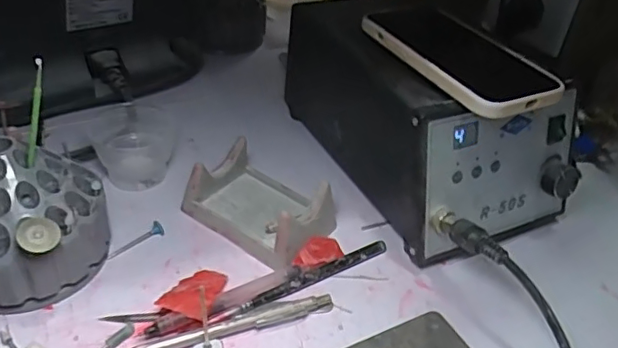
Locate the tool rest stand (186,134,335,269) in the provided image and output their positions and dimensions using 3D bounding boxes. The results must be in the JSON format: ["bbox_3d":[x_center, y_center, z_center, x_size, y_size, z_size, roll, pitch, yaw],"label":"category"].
[{"bbox_3d":[-0.034,0.018,0.408,0.094,0.039,0.065,29,44,25],"label":"tool rest stand"}]

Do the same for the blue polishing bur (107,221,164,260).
[{"bbox_3d":[-0.120,0.047,0.390,0.008,0.008,0.042,33,45,28],"label":"blue polishing bur"}]

